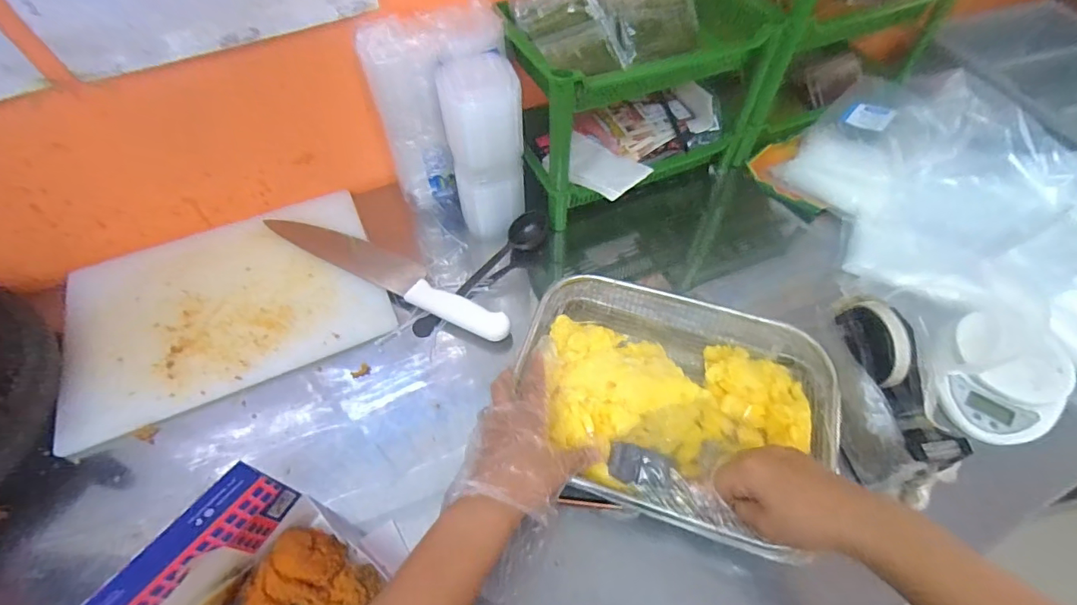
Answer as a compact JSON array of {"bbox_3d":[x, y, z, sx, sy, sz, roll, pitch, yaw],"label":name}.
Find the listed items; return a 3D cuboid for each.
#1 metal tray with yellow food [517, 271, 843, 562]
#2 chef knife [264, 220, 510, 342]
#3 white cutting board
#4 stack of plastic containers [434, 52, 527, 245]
[{"bbox_3d":[0.122,0.095,0.476,0.286,0.061,0.211,17,61,11],"label":"metal tray with yellow food"},{"bbox_3d":[-0.182,-0.043,0.597,0.340,0.030,0.054,25,60,17],"label":"chef knife"},{"bbox_3d":[-0.365,0.000,0.575,0.334,0.016,0.242,-23,59,-14],"label":"white cutting board"},{"bbox_3d":[-0.061,-0.178,0.583,0.086,0.213,0.076,-8,56,-5],"label":"stack of plastic containers"}]

